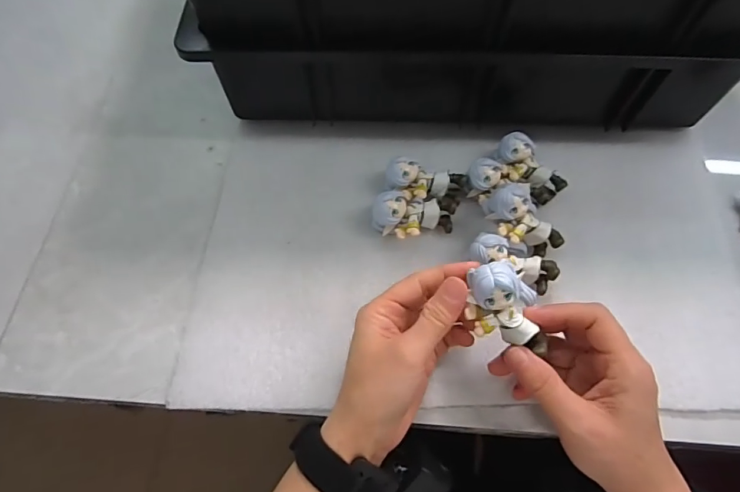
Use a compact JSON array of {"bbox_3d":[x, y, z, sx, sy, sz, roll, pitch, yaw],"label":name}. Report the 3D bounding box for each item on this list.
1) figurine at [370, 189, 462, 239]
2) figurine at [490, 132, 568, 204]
[{"bbox_3d":[0.036,-0.022,0.349,0.065,0.029,0.035,-6,66,-3],"label":"figurine"},{"bbox_3d":[0.128,-0.062,0.368,0.033,0.024,0.062,-30,69,-13],"label":"figurine"}]

